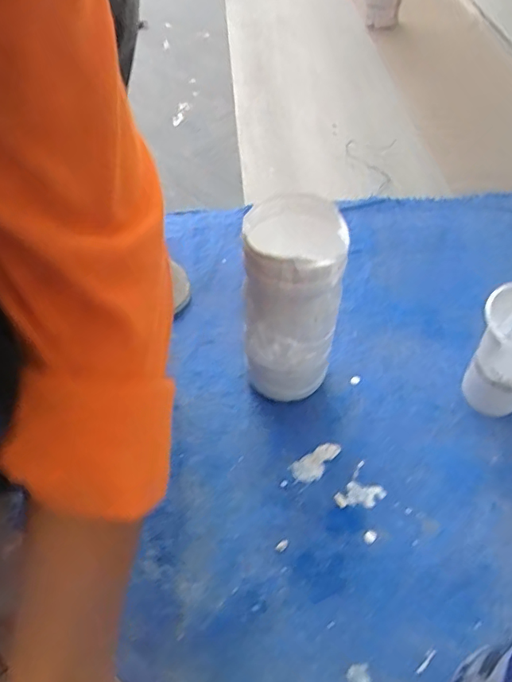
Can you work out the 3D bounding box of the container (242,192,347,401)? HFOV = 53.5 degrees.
[{"bbox_3d":[0.029,-0.025,0.457,0.077,0.195,0.085,1,51,-1],"label":"container"}]

